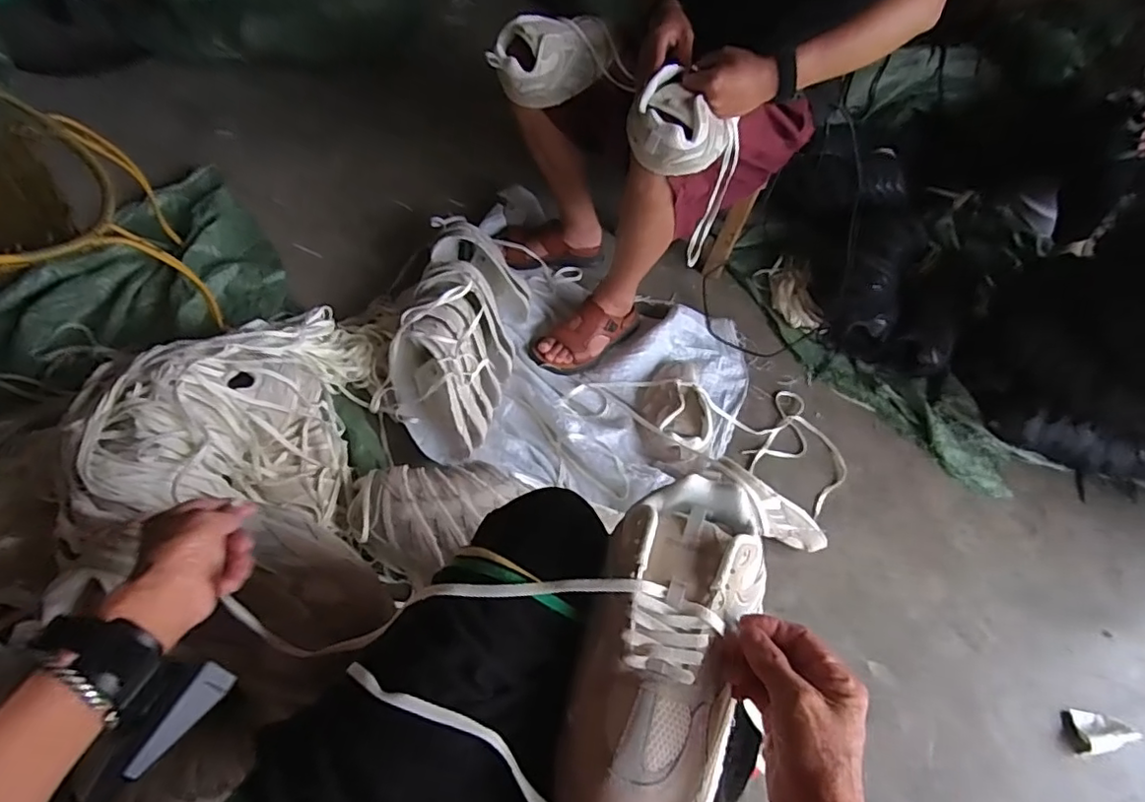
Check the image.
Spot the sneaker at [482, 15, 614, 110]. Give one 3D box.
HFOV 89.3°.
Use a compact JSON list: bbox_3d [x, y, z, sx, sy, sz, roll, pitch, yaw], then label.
[{"bbox_3d":[-0.030,-0.619,1.055,0.258,0.113,0.119,-16,61,-21],"label":"sneaker"}]

